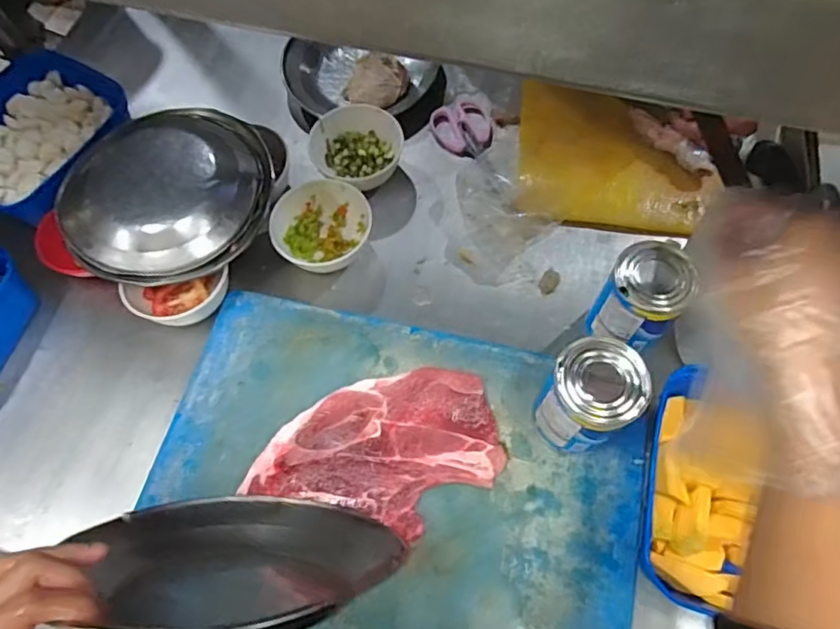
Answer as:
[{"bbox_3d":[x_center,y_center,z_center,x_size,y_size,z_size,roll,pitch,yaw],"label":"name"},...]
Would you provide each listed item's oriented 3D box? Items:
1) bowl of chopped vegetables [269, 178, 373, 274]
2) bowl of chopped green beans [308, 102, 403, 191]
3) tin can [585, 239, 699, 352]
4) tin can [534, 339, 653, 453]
[{"bbox_3d":[-0.108,-0.099,0.636,0.105,0.048,0.097,-1,66,3],"label":"bowl of chopped vegetables"},{"bbox_3d":[-0.074,-0.192,0.674,0.098,0.051,0.105,-1,66,3],"label":"bowl of chopped green beans"},{"bbox_3d":[0.207,-0.010,0.542,0.068,0.122,0.068,-1,66,3],"label":"tin can"},{"bbox_3d":[0.143,0.074,0.486,0.074,0.117,0.071,-1,66,3],"label":"tin can"}]

